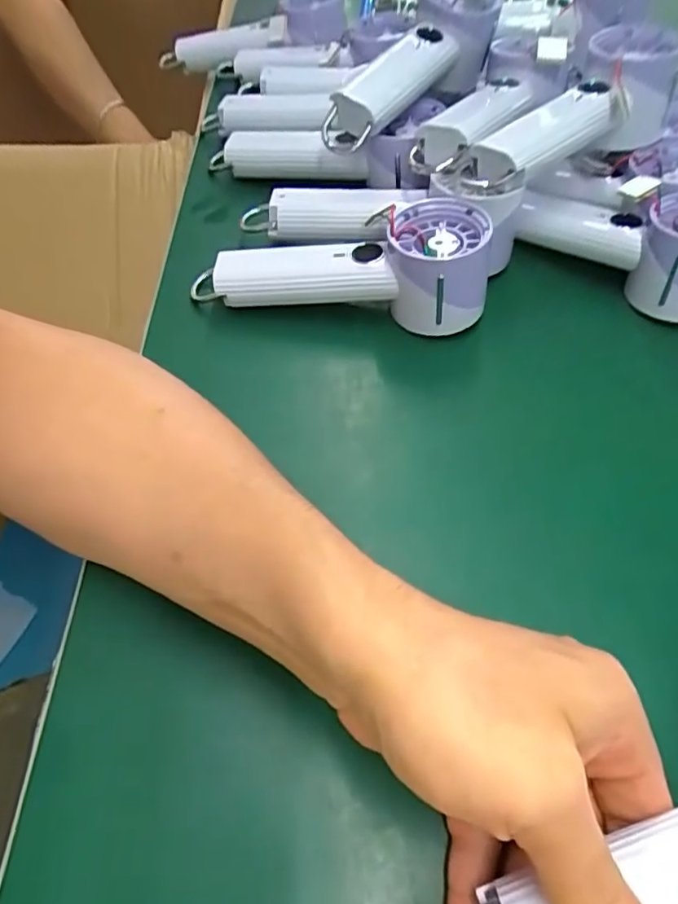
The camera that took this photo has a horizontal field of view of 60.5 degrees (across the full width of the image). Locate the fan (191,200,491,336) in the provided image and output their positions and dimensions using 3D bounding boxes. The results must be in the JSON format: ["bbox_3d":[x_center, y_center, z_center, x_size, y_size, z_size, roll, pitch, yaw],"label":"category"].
[{"bbox_3d":[-0.002,-0.122,0.378,0.189,0.067,0.062,10,55,6],"label":"fan"}]

